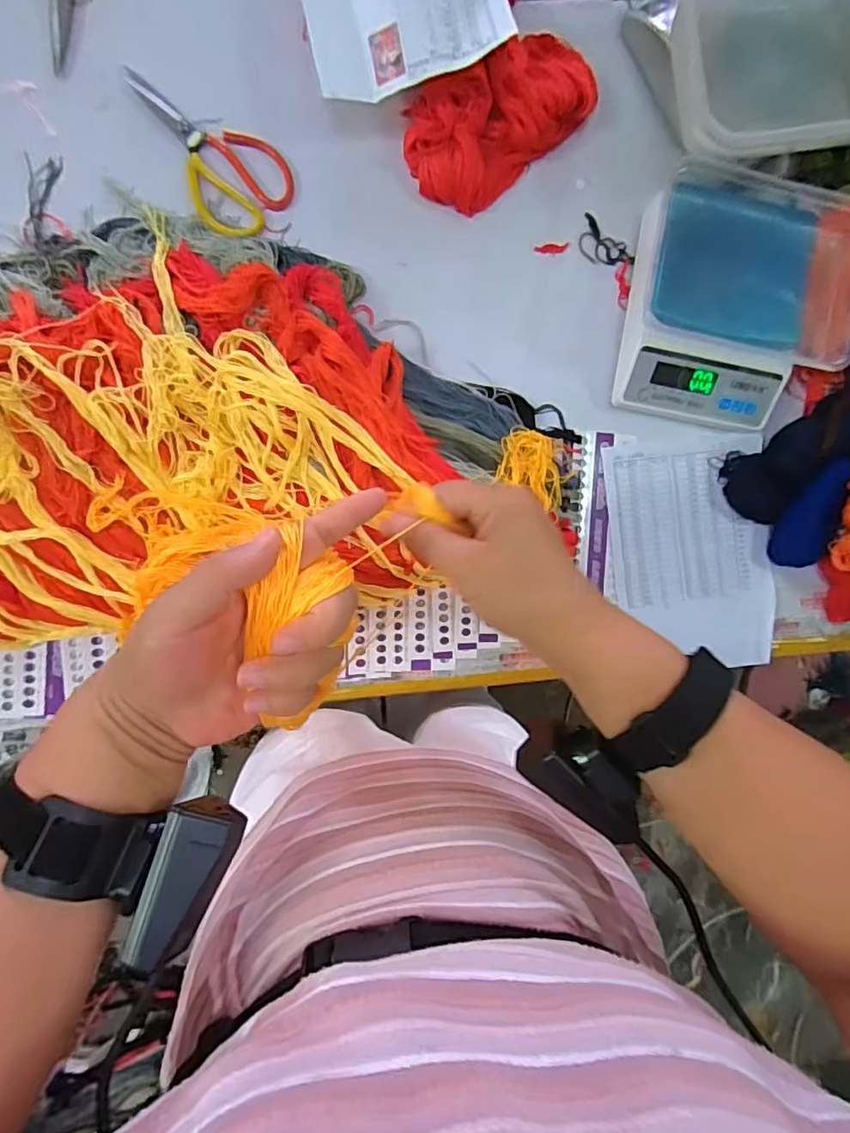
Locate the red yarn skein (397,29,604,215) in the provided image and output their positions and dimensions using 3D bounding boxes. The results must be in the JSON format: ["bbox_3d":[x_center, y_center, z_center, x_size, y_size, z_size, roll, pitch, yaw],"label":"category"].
[{"bbox_3d":[0.086,-0.503,0.618,0.236,0.052,0.129,-37,97,-4],"label":"red yarn skein"}]

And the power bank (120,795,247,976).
[{"bbox_3d":[-0.112,0.146,0.257,0.032,0.018,0.072,24,77,-8],"label":"power bank"}]

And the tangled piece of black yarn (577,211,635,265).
[{"bbox_3d":[0.210,-0.378,0.666,0.077,0.005,0.042,39,88,-8],"label":"tangled piece of black yarn"}]

